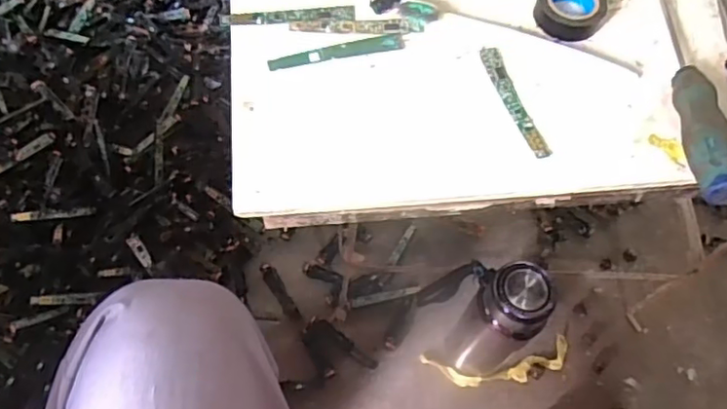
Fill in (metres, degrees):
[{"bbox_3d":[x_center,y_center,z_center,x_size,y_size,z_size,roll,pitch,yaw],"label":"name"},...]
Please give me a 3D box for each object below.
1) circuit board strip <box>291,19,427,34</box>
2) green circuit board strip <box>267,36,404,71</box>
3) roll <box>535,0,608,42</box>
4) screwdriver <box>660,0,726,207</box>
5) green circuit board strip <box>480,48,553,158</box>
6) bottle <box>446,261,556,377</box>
[{"bbox_3d":[-0.005,-0.134,0.449,0.098,0.005,0.012,-3,62,-6],"label":"circuit board strip"},{"bbox_3d":[-0.019,-0.113,0.435,0.102,0.004,0.013,-15,64,-12],"label":"green circuit board strip"},{"bbox_3d":[0.159,-0.151,0.456,0.051,0.018,0.050,2,62,-3],"label":"roll"},{"bbox_3d":[0.237,-0.105,0.432,0.028,0.028,0.241,8,61,0],"label":"screwdriver"},{"bbox_3d":[0.107,-0.074,0.424,0.015,0.005,0.095,-14,63,-11],"label":"green circuit board strip"},{"bbox_3d":[0.154,0.138,0.701,0.071,0.228,0.086,-30,68,-18],"label":"bottle"}]

